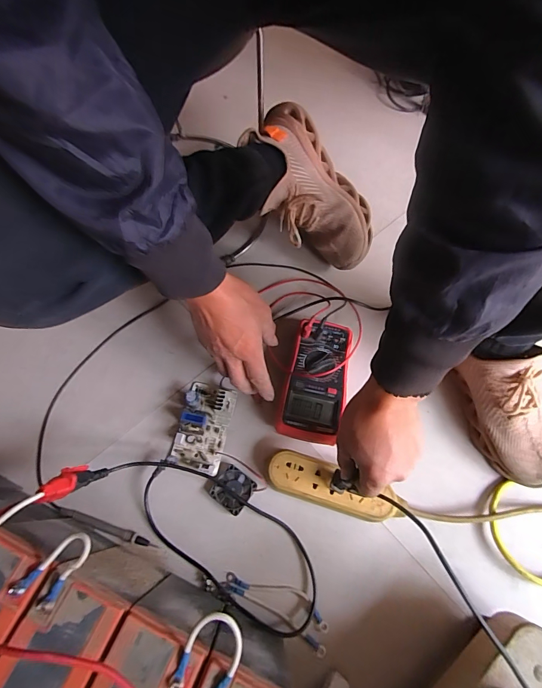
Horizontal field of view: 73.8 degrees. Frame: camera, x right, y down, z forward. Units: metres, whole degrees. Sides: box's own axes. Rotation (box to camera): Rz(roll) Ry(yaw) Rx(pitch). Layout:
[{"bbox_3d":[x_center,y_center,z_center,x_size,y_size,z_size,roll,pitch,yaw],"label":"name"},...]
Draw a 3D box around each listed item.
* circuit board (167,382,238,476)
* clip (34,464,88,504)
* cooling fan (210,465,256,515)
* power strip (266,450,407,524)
[{"bbox_3d":[-0.098,0.116,0.516,0.071,0.035,0.121,13,68,5],"label":"circuit board"},{"bbox_3d":[-0.228,0.153,0.398,0.024,0.015,0.057,31,34,12],"label":"clip"},{"bbox_3d":[-0.052,0.199,0.495,0.048,0.010,0.048,35,72,14],"label":"cooling fan"},{"bbox_3d":[0.083,0.193,0.486,0.178,0.032,0.054,17,69,7],"label":"power strip"}]

